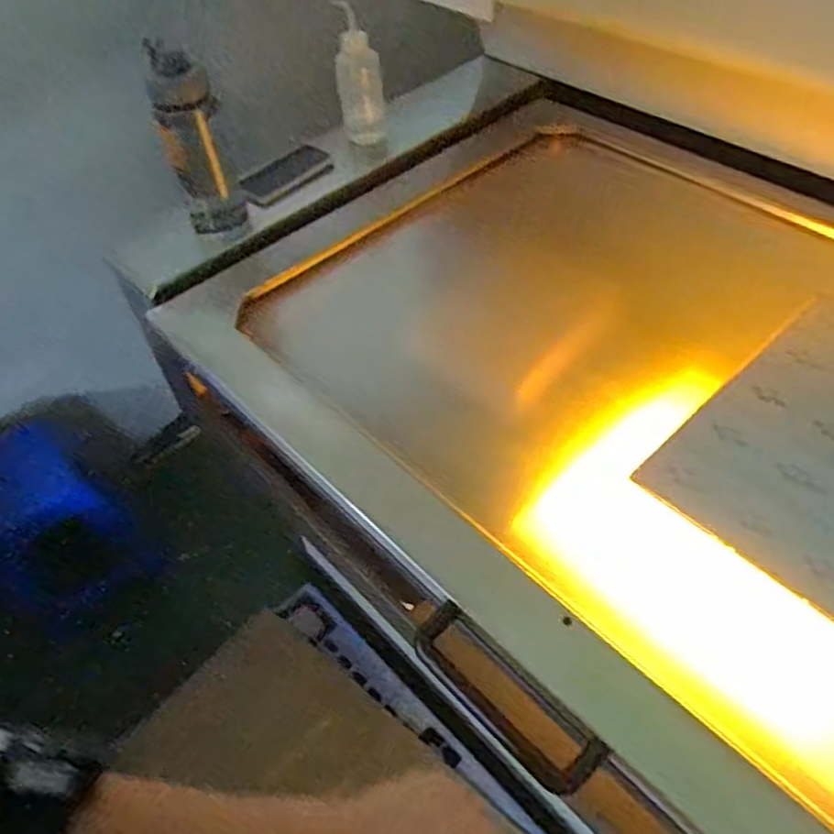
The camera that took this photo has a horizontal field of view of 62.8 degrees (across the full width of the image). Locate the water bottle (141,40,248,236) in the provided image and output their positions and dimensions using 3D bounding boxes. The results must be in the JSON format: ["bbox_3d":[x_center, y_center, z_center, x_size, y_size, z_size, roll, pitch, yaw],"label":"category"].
[{"bbox_3d":[-0.313,-0.391,0.969,0.091,0.216,0.082,-19,51,-10],"label":"water bottle"}]

